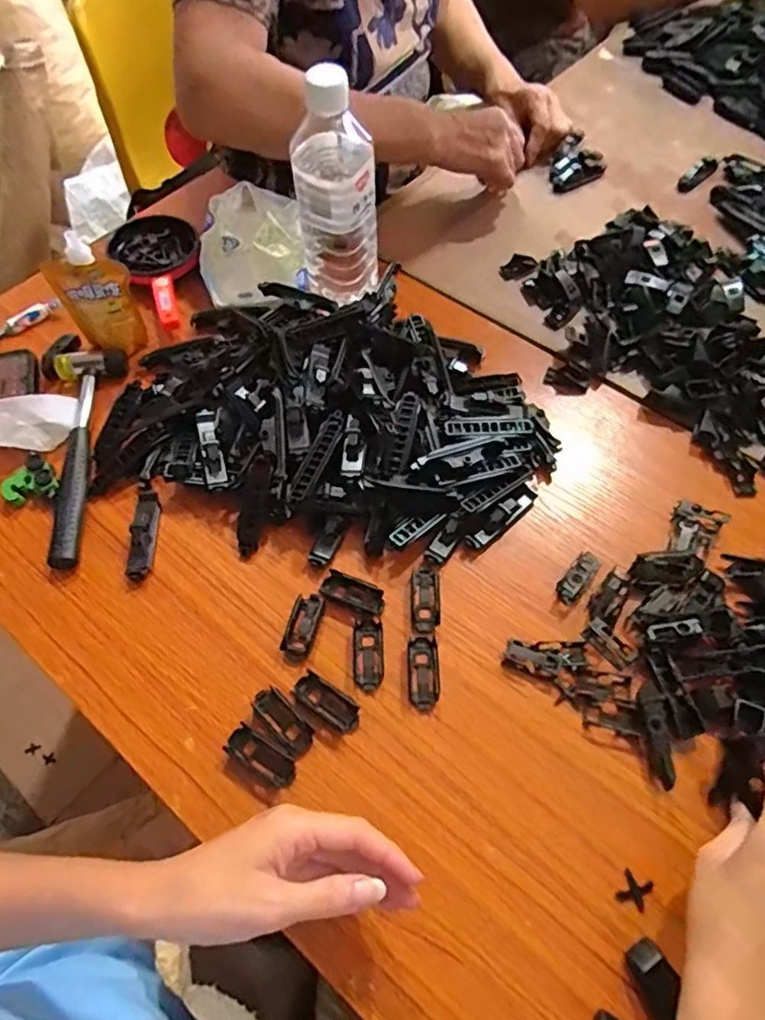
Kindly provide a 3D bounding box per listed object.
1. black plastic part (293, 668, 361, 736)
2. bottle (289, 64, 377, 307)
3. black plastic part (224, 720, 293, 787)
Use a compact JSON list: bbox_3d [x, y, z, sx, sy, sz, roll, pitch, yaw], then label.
[{"bbox_3d":[-0.038,0.134,0.418,0.050,0.005,0.022,31,65,17],"label":"black plastic part"},{"bbox_3d":[-0.039,-0.264,0.534,0.068,0.208,0.065,-7,60,-4],"label":"bottle"},{"bbox_3d":[-0.080,0.164,0.400,0.050,0.008,0.020,30,65,16],"label":"black plastic part"}]

